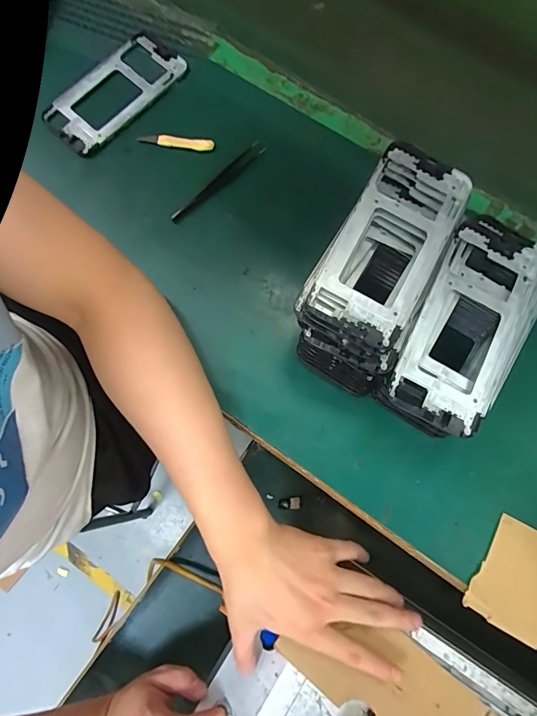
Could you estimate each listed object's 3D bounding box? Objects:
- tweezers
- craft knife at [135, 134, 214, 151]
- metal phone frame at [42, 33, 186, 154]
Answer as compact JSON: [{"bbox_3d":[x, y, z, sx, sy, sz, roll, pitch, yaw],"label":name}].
[{"bbox_3d":[-0.054,-0.181,0.412,0.120,0.011,0.014,-43,81,-9],"label":"tweezers"},{"bbox_3d":[-0.098,-0.229,0.424,0.081,0.008,0.010,12,77,2],"label":"craft knife"},{"bbox_3d":[-0.169,-0.291,0.437,0.078,0.007,0.157,44,80,9],"label":"metal phone frame"}]

